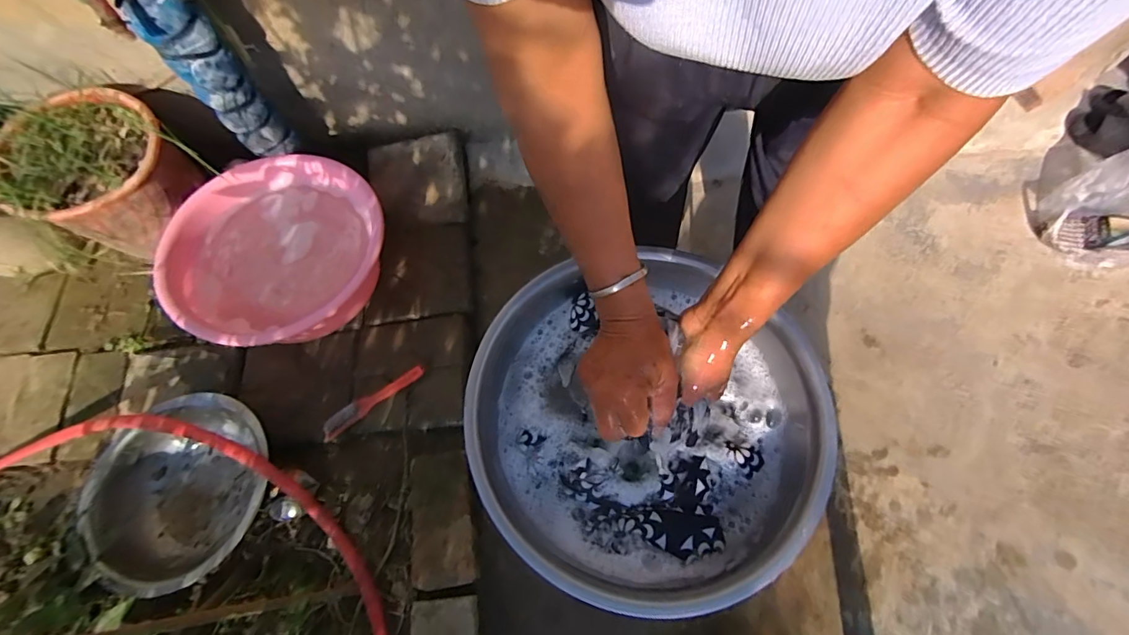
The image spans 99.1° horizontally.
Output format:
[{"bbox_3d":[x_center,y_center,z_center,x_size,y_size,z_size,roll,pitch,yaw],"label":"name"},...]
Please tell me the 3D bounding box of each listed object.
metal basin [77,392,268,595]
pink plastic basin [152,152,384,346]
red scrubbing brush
[{"bbox_3d":[-0.707,0.322,0.916,0.319,0.118,0.325,-1,67,1],"label":"metal basin"},{"bbox_3d":[-0.606,-0.136,1.047,0.429,0.136,0.431,-1,67,1],"label":"pink plastic basin"},{"bbox_3d":[-0.402,0.176,1.011,0.235,0.045,0.031,-33,70,-12],"label":"red scrubbing brush"}]

